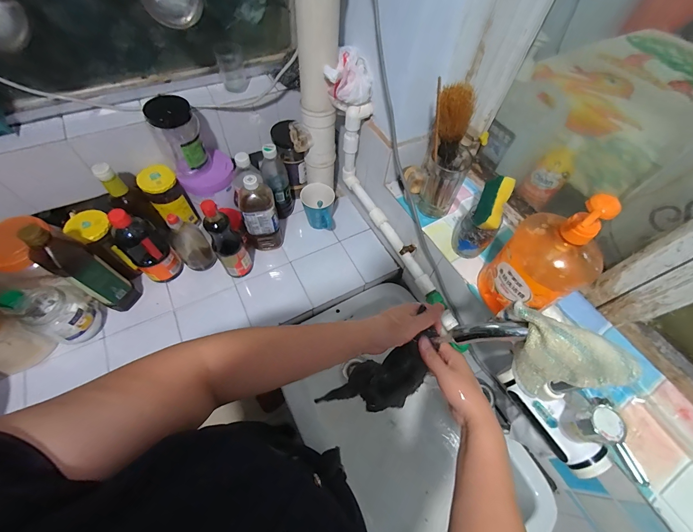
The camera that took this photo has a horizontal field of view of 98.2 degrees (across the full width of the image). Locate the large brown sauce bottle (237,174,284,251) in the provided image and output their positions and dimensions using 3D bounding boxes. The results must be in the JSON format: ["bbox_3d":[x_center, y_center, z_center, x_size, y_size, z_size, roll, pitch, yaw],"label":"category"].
[{"bbox_3d":[-0.212,-0.127,0.732,0.084,0.215,0.077,-18,62,-14],"label":"large brown sauce bottle"}]

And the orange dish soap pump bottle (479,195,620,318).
[{"bbox_3d":[0.291,-0.006,0.444,0.066,0.237,0.116,-33,66,-21],"label":"orange dish soap pump bottle"}]

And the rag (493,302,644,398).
[{"bbox_3d":[0.234,0.104,0.323,0.152,0.088,0.058,19,60,7],"label":"rag"}]

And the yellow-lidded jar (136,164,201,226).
[{"bbox_3d":[-0.439,-0.166,0.741,0.071,0.154,0.072,2,59,-3],"label":"yellow-lidded jar"}]

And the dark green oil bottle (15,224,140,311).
[{"bbox_3d":[-0.524,0.013,0.611,0.059,0.264,0.074,29,62,13],"label":"dark green oil bottle"}]

